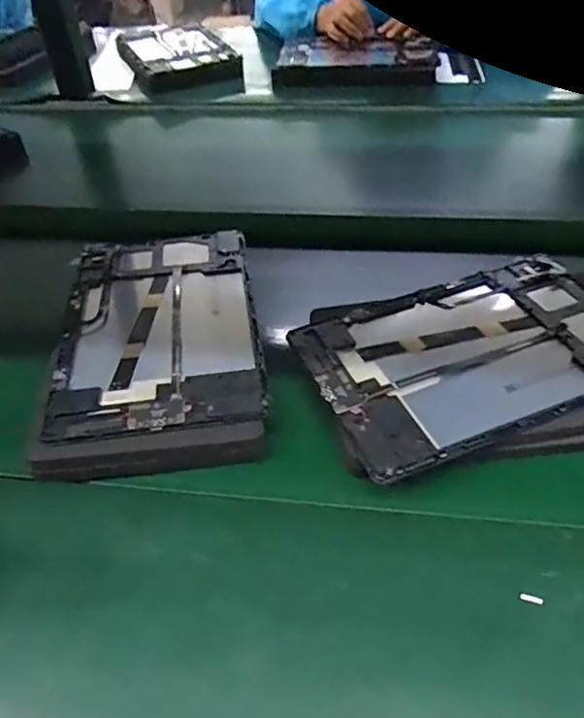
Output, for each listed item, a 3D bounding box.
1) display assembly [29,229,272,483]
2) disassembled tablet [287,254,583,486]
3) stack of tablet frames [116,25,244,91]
[{"bbox_3d":[-0.107,-0.018,0.463,0.156,0.026,0.269,-7,44,-4],"label":"display assembly"},{"bbox_3d":[0.134,-0.005,0.423,0.236,0.007,0.146,-18,46,-13],"label":"disassembled tablet"},{"bbox_3d":[-0.187,-0.489,0.935,0.161,0.042,0.256,-22,47,-18],"label":"stack of tablet frames"}]

